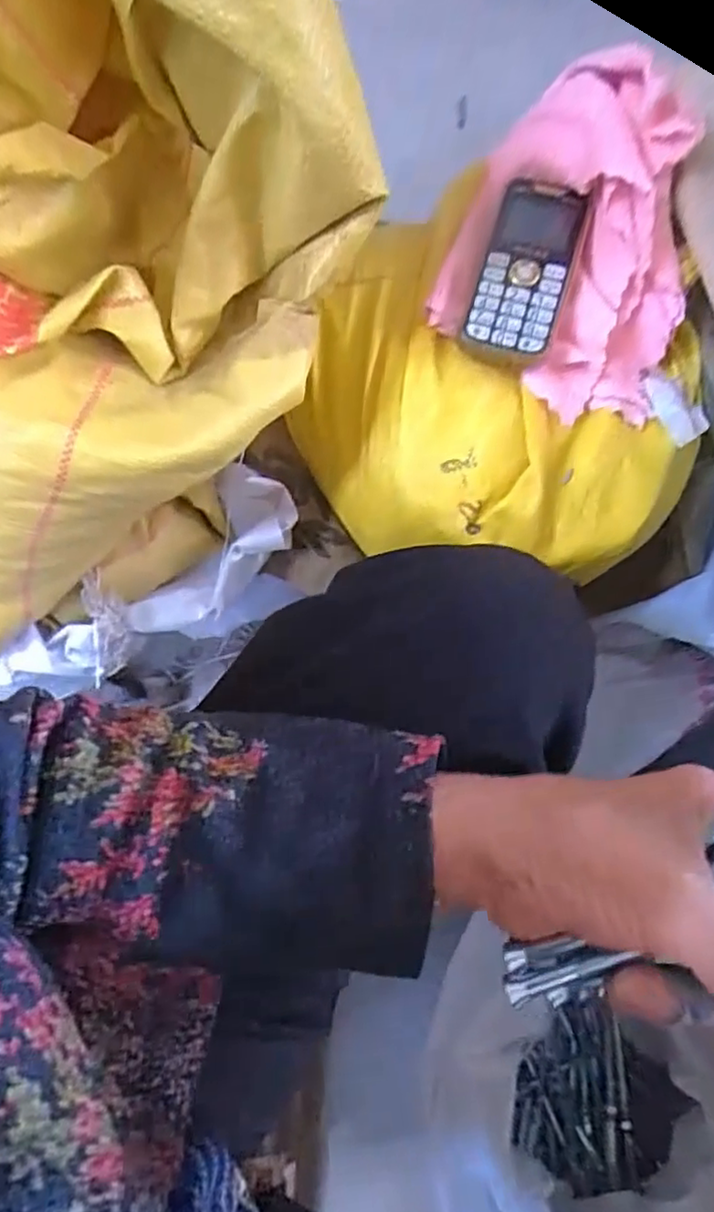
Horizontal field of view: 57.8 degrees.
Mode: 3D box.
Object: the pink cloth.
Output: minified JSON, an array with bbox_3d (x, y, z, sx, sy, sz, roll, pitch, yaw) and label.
[{"bbox_3d":[0.152,-0.258,0.438,0.162,0.067,0.254,17,84,9],"label":"pink cloth"}]

